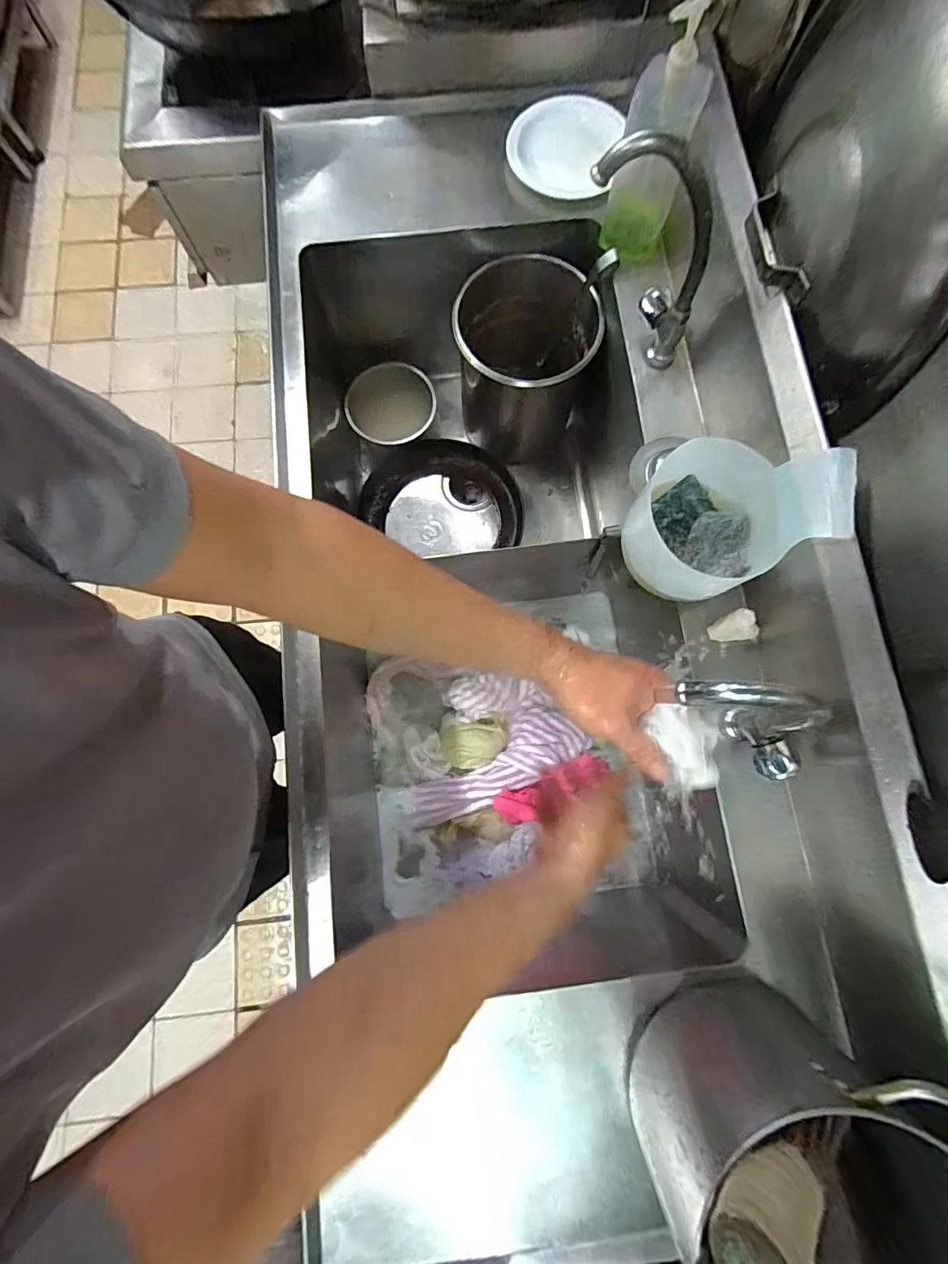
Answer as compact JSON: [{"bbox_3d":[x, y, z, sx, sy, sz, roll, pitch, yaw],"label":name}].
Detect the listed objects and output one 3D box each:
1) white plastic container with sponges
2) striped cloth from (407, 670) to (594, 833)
[{"bbox_3d":[0.272,-0.137,0.531,0.169,0.153,0.163,0,78,0],"label":"white plastic container with sponges"},{"bbox_3d":[0.009,0.186,0.838,0.307,0.061,0.201,-28,80,-6],"label":"striped cloth"}]

